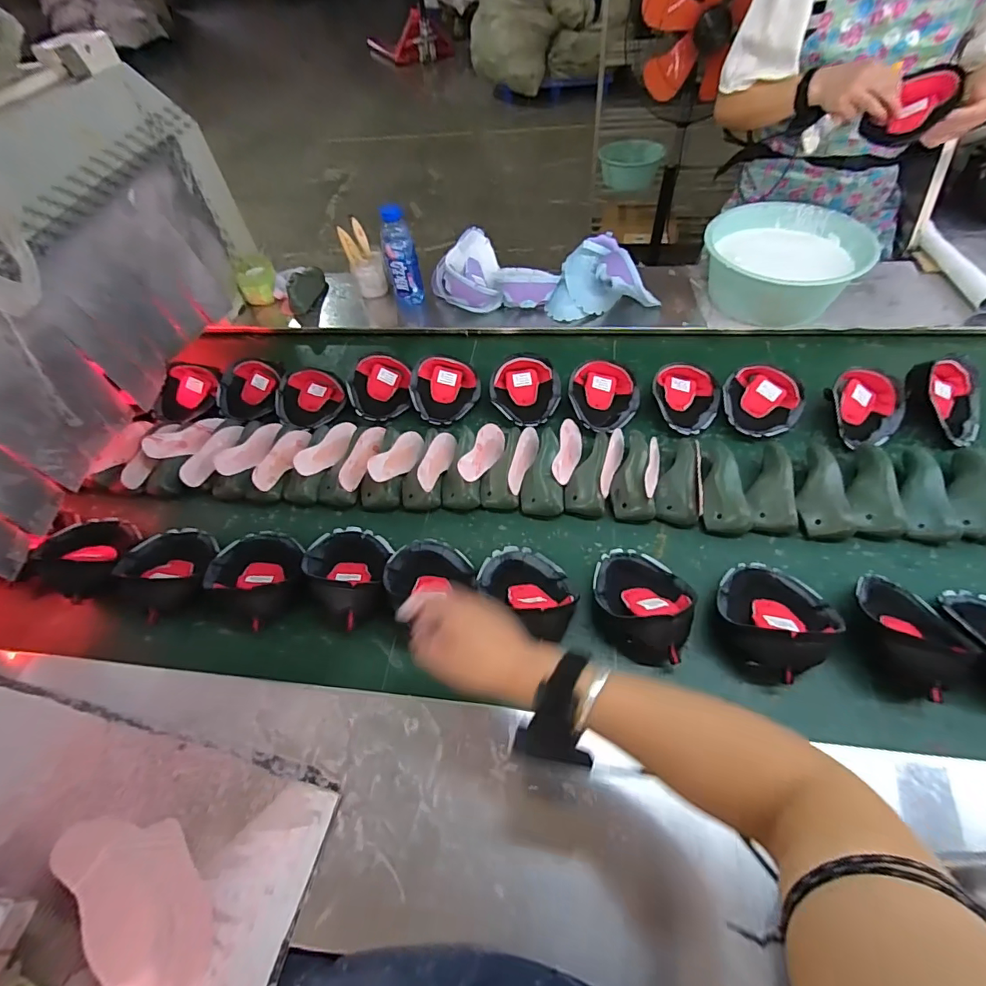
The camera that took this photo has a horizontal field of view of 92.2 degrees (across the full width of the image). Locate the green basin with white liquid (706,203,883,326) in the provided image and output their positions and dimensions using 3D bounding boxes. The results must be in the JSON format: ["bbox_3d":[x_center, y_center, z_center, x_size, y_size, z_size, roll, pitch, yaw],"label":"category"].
[{"bbox_3d":[0.619,-0.493,1.017,0.273,0.123,0.286,0,56,0],"label":"green basin with white liquid"}]

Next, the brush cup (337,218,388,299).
[{"bbox_3d":[-0.305,-0.553,1.141,0.079,0.160,0.123,-12,56,-7],"label":"brush cup"}]

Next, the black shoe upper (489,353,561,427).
[{"bbox_3d":[0.061,-0.193,0.901,0.128,0.065,0.134,0,56,0],"label":"black shoe upper"}]

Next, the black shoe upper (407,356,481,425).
[{"bbox_3d":[-0.093,-0.197,0.922,0.133,0.054,0.138,-1,56,0],"label":"black shoe upper"}]

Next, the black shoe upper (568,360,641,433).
[{"bbox_3d":[0.201,-0.170,0.874,0.128,0.061,0.141,15,57,11],"label":"black shoe upper"}]

